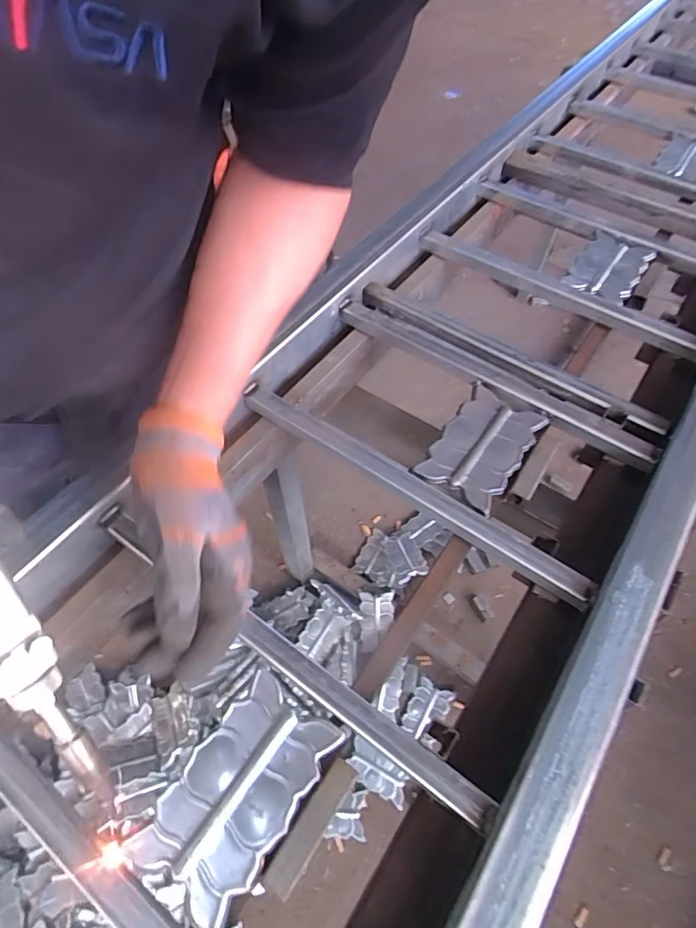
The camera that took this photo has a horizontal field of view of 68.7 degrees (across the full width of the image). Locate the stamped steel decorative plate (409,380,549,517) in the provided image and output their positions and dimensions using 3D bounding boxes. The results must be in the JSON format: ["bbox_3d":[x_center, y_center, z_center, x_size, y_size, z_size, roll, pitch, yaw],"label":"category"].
[{"bbox_3d":[0.129,-0.019,0.491,0.077,0.010,0.135,32,61,18],"label":"stamped steel decorative plate"}]

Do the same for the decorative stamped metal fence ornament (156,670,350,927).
[{"bbox_3d":[-0.070,0.211,0.334,0.074,0.011,0.124,31,61,17],"label":"decorative stamped metal fence ornament"}]

